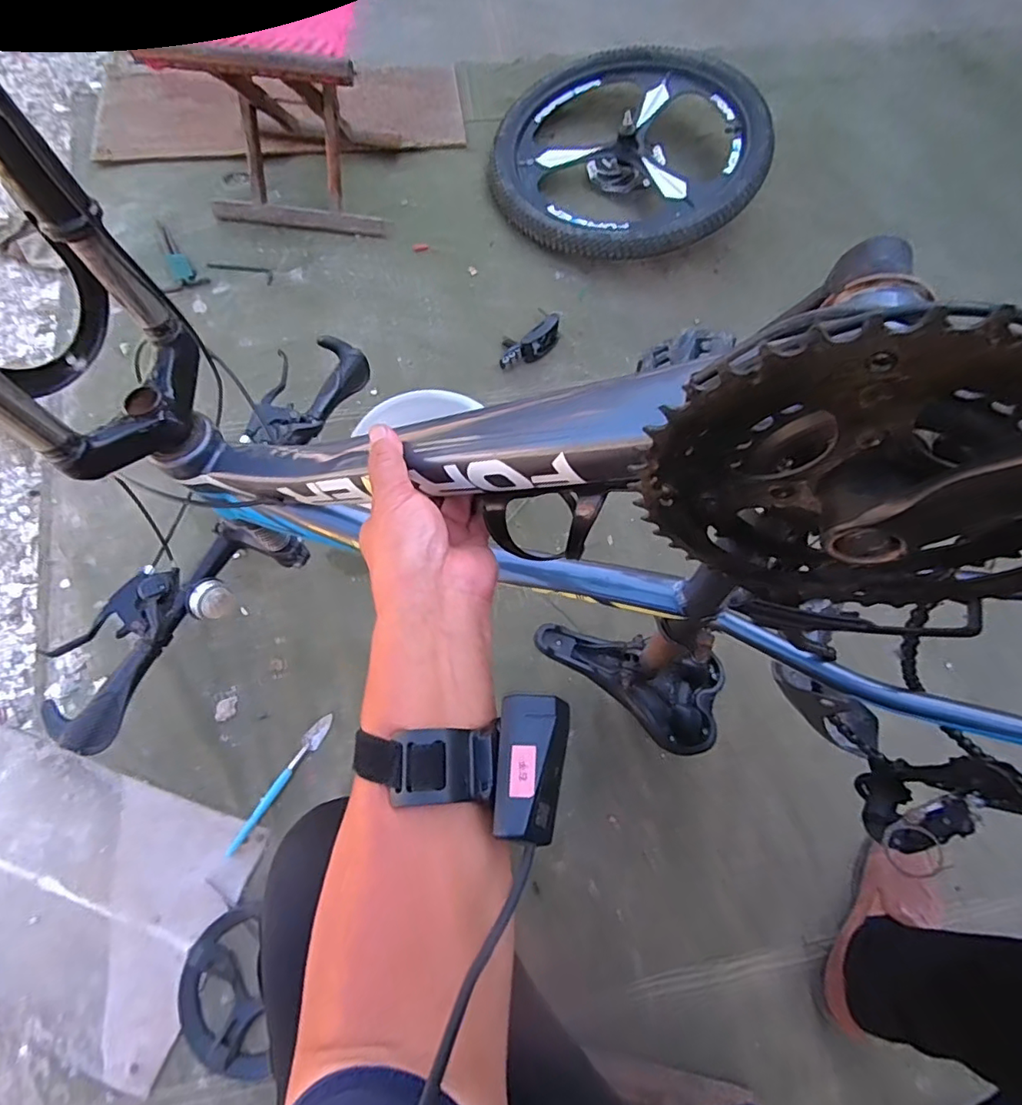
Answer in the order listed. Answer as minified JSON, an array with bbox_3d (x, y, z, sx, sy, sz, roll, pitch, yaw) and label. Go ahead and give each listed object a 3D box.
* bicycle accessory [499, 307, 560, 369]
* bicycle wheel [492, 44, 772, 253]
[{"bbox_3d":[0.031,-0.378,0.996,0.134,0.032,0.072,-39,78,-13],"label":"bicycle accessory"},{"bbox_3d":[0.220,-0.779,1.102,0.521,0.141,0.484,1,72,-2],"label":"bicycle wheel"}]

